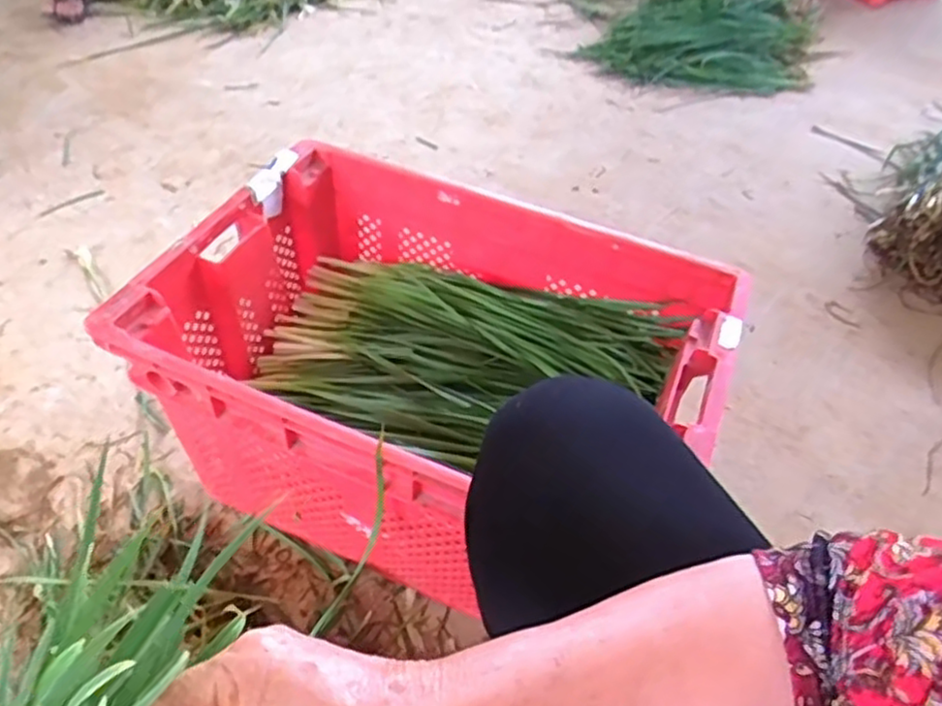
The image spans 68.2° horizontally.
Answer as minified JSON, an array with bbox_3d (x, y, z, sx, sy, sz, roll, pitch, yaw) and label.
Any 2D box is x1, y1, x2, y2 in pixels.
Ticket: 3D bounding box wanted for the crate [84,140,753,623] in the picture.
[{"bbox_3d":[-0.042,0.033,0.849,0.606,0.272,0.411,20,48,13],"label":"crate"}]

